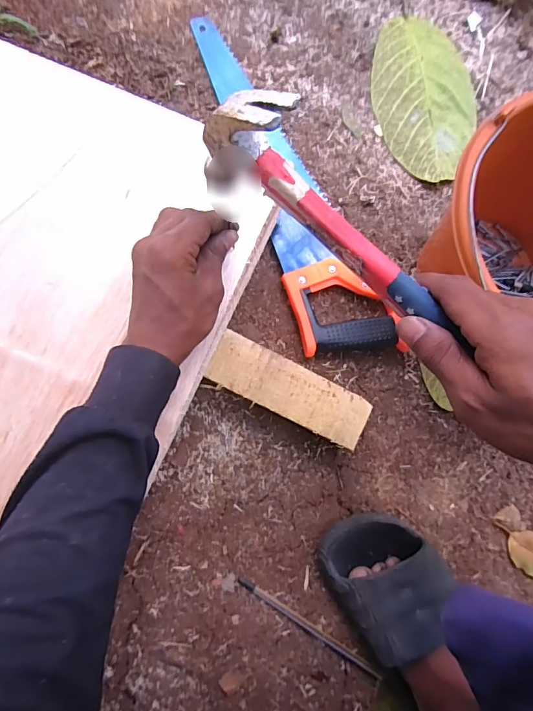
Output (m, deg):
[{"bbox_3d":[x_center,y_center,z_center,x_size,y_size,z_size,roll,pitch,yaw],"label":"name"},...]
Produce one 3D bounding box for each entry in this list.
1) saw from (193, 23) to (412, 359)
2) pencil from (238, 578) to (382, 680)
[{"bbox_3d":[0.038,-0.209,0.481,0.117,0.027,0.440,-18,87,-8],"label":"saw"},{"bbox_3d":[0.046,0.295,0.435,0.182,0.010,0.009,35,81,-3],"label":"pencil"}]

